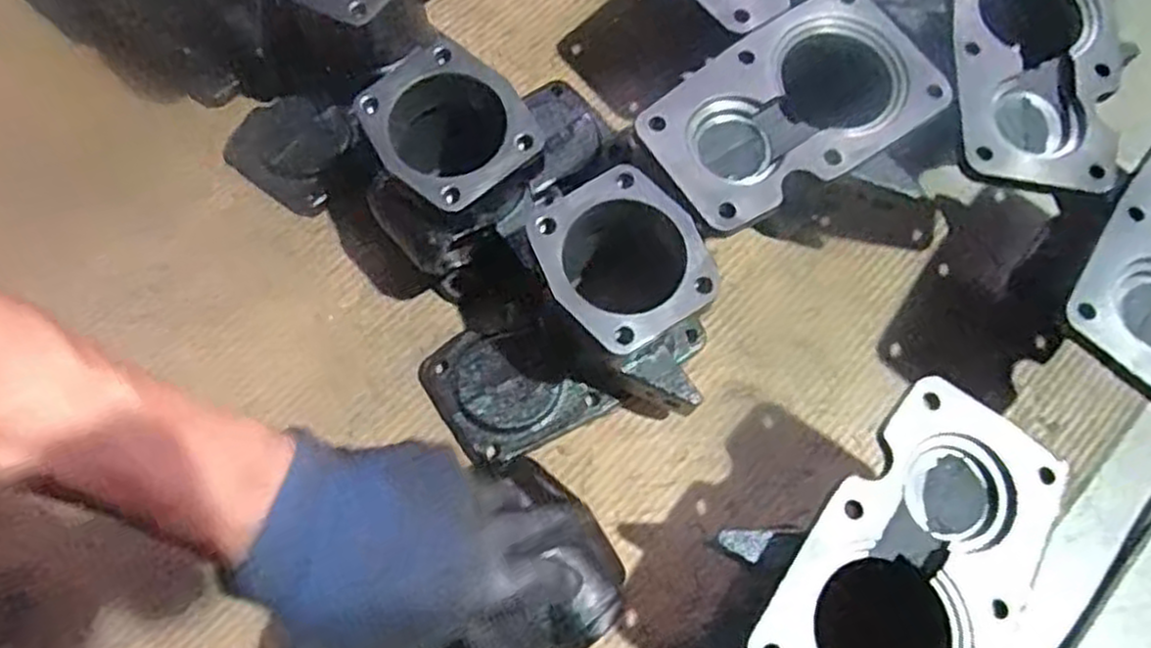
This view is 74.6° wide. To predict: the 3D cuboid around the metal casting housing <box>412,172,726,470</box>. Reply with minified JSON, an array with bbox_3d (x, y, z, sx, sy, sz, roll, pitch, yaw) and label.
[{"bbox_3d":[-0.007,-0.006,0.493,0.195,0.129,0.150,-11,74,-6],"label":"metal casting housing"}]

